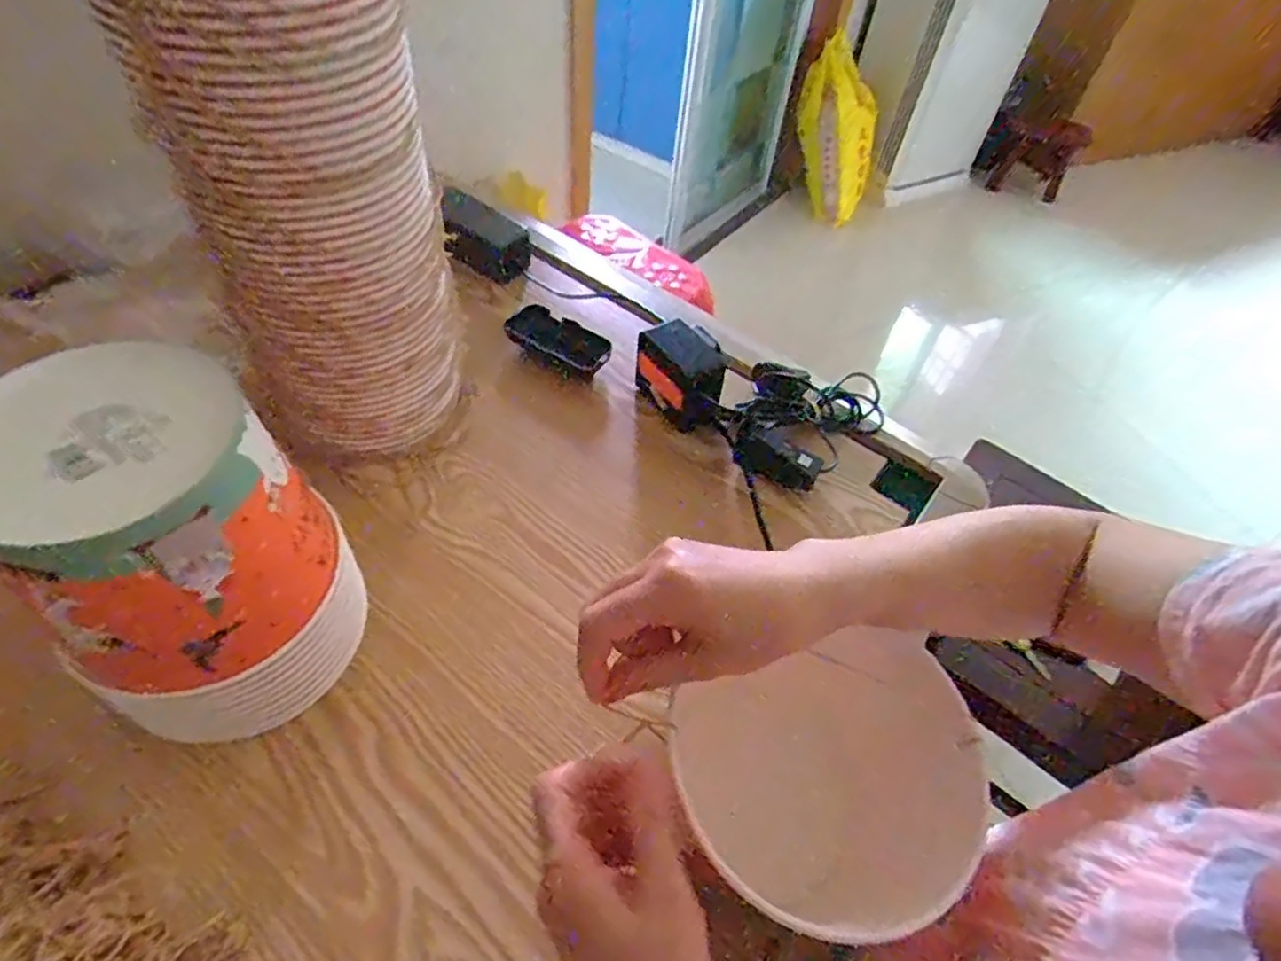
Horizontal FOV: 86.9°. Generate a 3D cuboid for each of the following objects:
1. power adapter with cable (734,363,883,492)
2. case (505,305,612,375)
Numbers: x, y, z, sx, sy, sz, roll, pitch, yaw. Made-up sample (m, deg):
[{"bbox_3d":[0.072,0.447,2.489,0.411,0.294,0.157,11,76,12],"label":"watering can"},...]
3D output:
[{"bbox_3d":[0.155,-0.066,0.642,0.117,0.039,0.181,37,57,22],"label":"power adapter with cable"},{"bbox_3d":[-0.081,-0.139,0.678,0.107,0.024,0.050,26,54,15],"label":"case"}]

